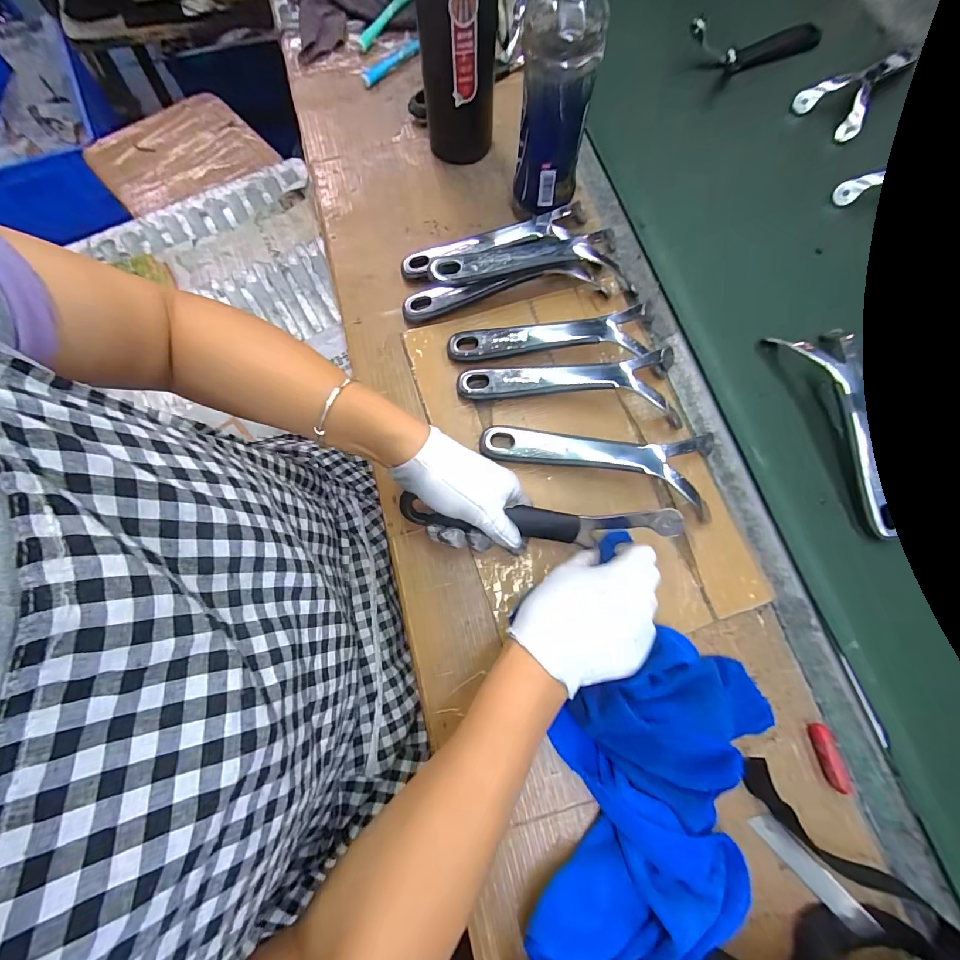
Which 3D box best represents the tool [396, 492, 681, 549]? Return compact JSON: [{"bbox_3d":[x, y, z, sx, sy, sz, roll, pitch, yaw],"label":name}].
[{"bbox_3d":[0.049,0.036,0.351,0.228,0.043,0.027,3,73,-3],"label":"tool"}]

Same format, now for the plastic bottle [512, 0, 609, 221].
[{"bbox_3d":[0.071,-0.348,0.385,0.063,0.220,0.054,-13,74,-5],"label":"plastic bottle"}]

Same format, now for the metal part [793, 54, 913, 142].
[{"bbox_3d":[0.499,-0.532,0.554,0.089,0.027,0.181,38,76,10],"label":"metal part"}]

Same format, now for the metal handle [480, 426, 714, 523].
[{"bbox_3d":[0.112,-0.024,0.389,0.218,0.033,0.071,11,73,2],"label":"metal handle"}]

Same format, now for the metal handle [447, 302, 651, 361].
[{"bbox_3d":[0.075,-0.143,0.422,0.210,0.032,0.058,-5,73,-3],"label":"metal handle"}]

